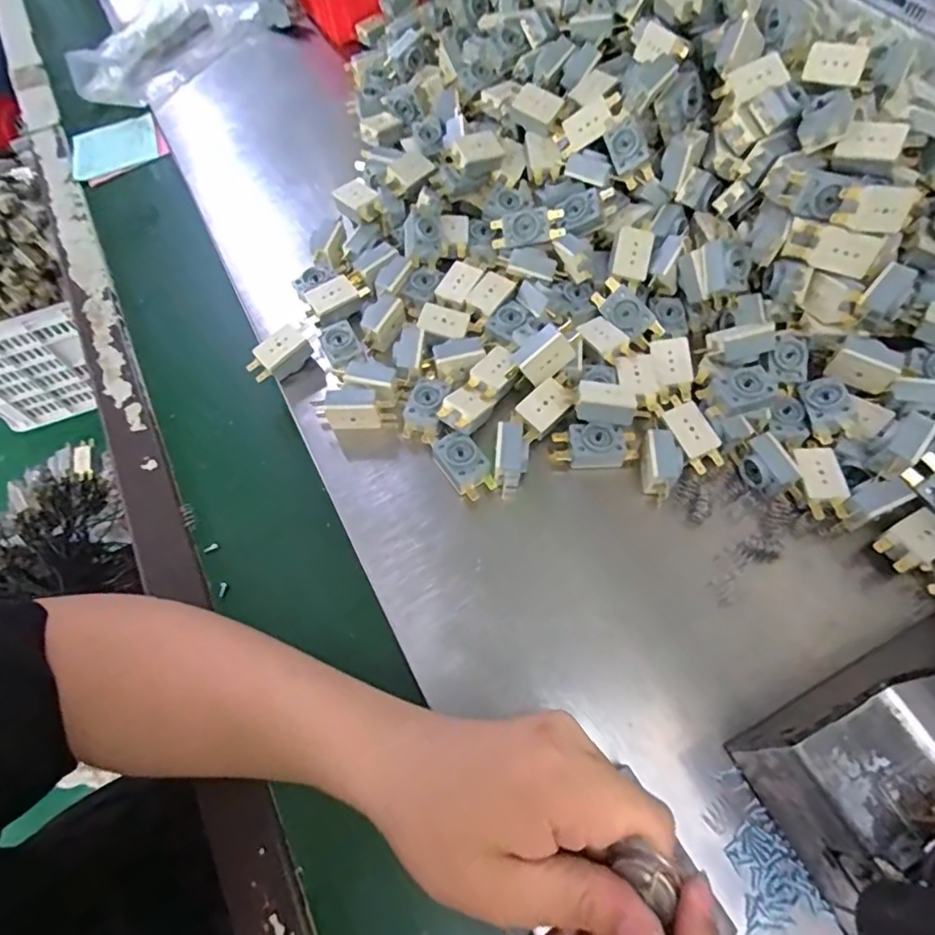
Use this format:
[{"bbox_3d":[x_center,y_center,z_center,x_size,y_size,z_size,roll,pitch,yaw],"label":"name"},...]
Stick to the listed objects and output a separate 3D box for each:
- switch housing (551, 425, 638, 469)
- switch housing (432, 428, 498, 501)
[{"bbox_3d":[0.090,-0.015,0.396,0.058,0.025,0.024,0,62,4],"label":"switch housing"},{"bbox_3d":[-0.002,-0.002,0.391,0.027,0.020,0.045,-34,65,-14],"label":"switch housing"}]

